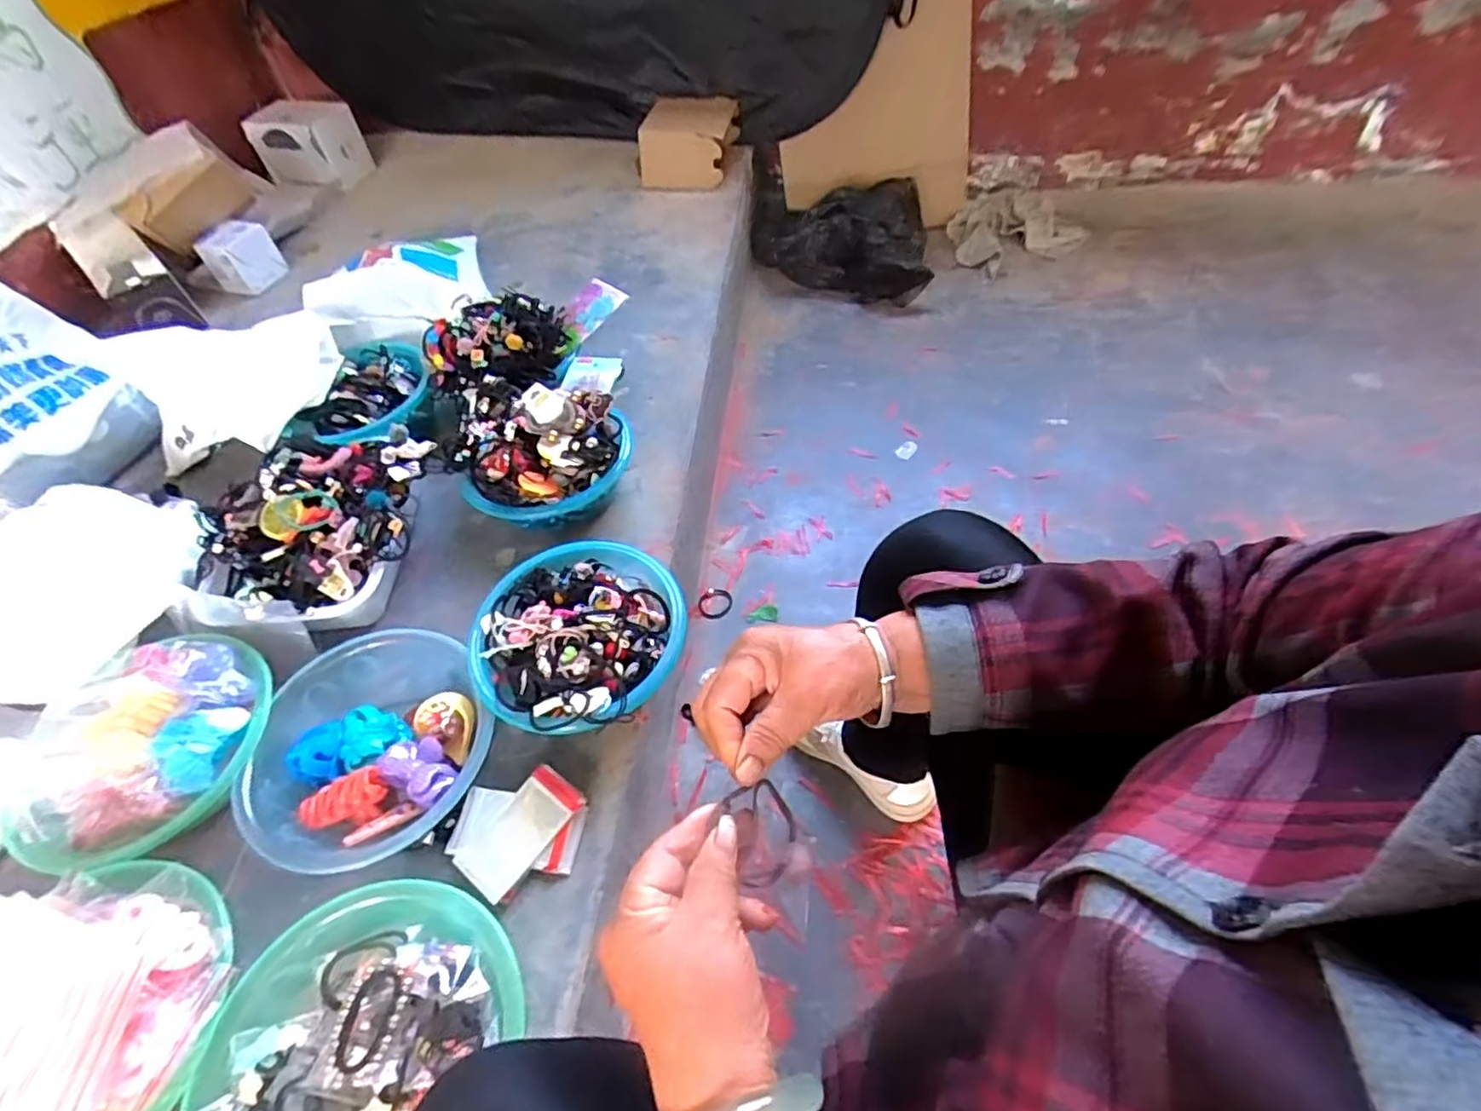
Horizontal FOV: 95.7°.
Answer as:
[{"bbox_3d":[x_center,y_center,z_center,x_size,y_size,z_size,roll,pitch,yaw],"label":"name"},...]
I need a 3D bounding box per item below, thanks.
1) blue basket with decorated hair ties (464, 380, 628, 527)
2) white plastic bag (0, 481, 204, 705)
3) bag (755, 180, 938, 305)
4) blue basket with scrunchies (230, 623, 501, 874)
[{"bbox_3d":[-0.263,-0.137,0.893,0.228,0.129,0.229,-8,52,-1],"label":"blue basket with decorated hair ties"},{"bbox_3d":[-0.812,0.033,0.815,0.217,0.105,0.285,7,54,11],"label":"white plastic bag"},{"bbox_3d":[0.237,-0.721,1.527,0.406,0.173,0.240,14,55,15],"label":"bag"},{"bbox_3d":[-0.372,0.199,0.686,0.218,0.079,0.219,-3,52,3],"label":"blue basket with scrunchies"}]

